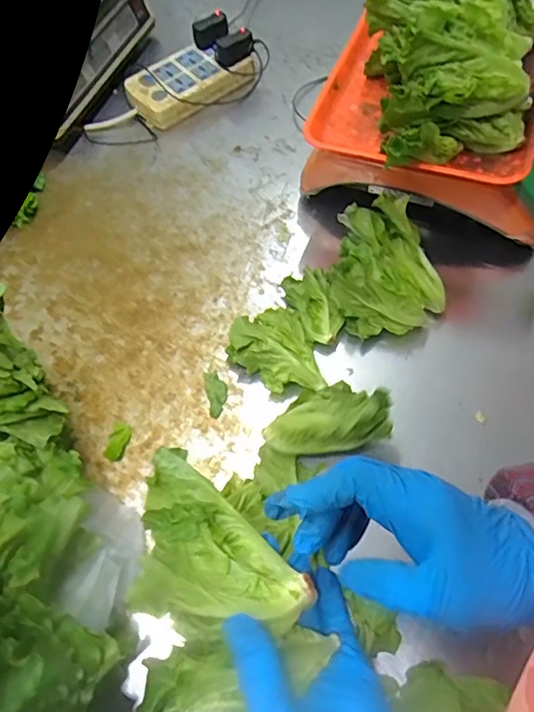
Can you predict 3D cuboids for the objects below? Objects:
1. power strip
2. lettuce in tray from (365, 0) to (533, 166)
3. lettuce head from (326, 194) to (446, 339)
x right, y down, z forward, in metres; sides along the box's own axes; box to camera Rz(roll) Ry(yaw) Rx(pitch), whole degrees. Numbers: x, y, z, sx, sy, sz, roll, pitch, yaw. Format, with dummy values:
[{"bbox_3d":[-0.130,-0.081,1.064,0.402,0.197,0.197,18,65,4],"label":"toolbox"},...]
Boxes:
[{"bbox_3d":[-0.114,-0.403,0.794,0.177,0.038,0.109,-38,65,-15],"label":"power strip"},{"bbox_3d":[0.185,-0.308,0.546,0.170,0.095,0.262,8,62,8],"label":"lettuce in tray"},{"bbox_3d":[0.122,-0.091,0.584,0.120,0.080,0.135,-22,62,-8],"label":"lettuce head"}]

